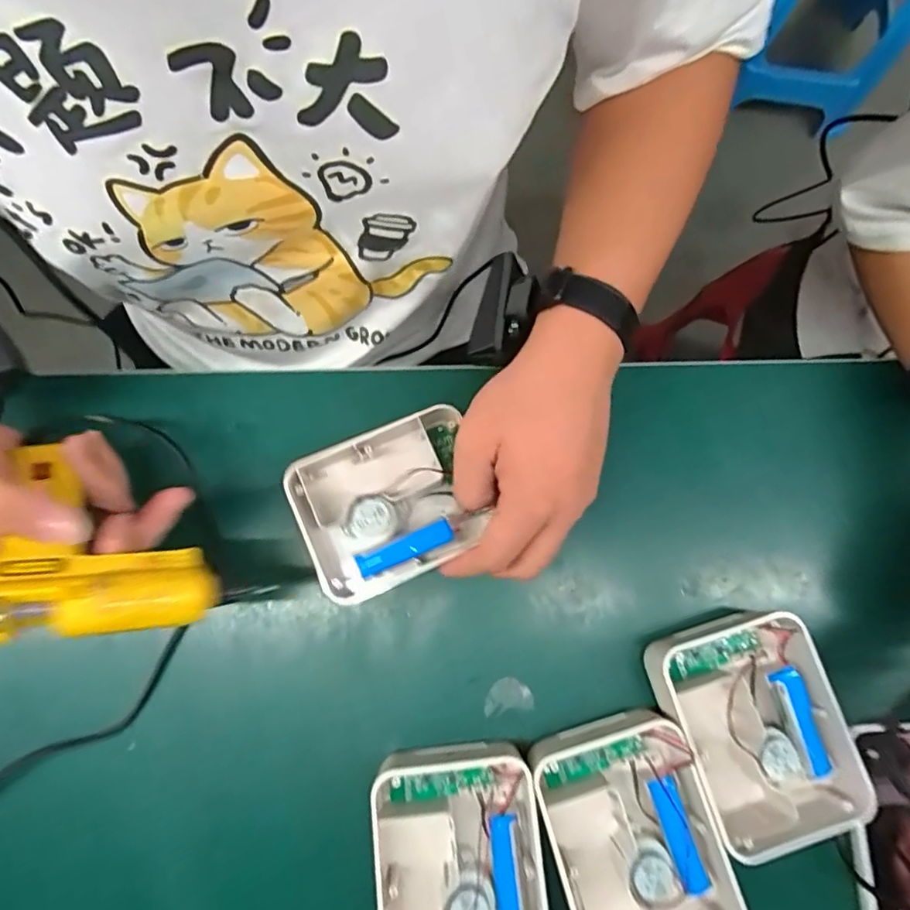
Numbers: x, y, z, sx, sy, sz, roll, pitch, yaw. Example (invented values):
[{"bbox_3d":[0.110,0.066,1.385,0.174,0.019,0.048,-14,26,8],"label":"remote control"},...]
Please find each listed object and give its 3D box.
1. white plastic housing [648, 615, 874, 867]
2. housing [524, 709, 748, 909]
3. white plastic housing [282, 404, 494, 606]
[{"bbox_3d":[0.192,0.175,0.374,0.099,0.048,0.128,-18,81,-5],"label":"white plastic housing"},{"bbox_3d":[0.108,0.236,0.359,0.102,0.045,0.131,-16,81,-4],"label":"housing"},{"bbox_3d":[-0.044,0.034,0.391,0.119,0.036,0.101,-23,79,-6],"label":"white plastic housing"}]

